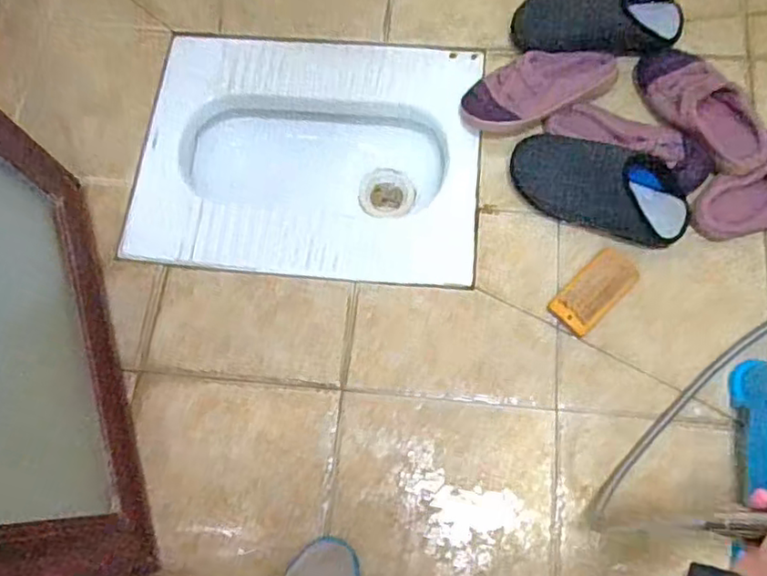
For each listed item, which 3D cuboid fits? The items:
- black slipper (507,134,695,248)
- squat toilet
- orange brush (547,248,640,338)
[{"bbox_3d":[0.311,-0.151,0.905,0.261,0.070,0.118,26,78,21],"label":"black slipper"},{"bbox_3d":[-0.110,-0.198,1.039,0.524,0.164,0.407,4,74,4],"label":"squat toilet"},{"bbox_3d":[0.305,0.003,0.895,0.133,0.024,0.066,-44,76,-10],"label":"orange brush"}]

